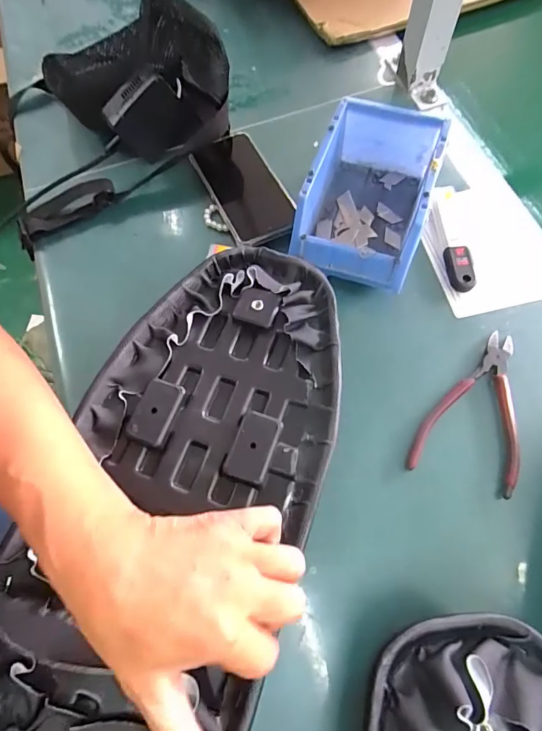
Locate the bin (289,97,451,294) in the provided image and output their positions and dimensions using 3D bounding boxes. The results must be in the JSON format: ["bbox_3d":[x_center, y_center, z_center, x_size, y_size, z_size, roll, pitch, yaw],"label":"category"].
[{"bbox_3d":[0.102,-0.177,0.440,0.116,0.077,0.187,19,70,10],"label":"bin"}]

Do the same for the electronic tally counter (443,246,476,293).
[{"bbox_3d":[0.197,-0.102,0.439,0.022,0.014,0.050,-5,68,1],"label":"electronic tally counter"}]

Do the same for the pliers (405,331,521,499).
[{"bbox_3d":[0.188,0.036,0.385,0.087,0.013,0.154,20,71,10],"label":"pliers"}]

